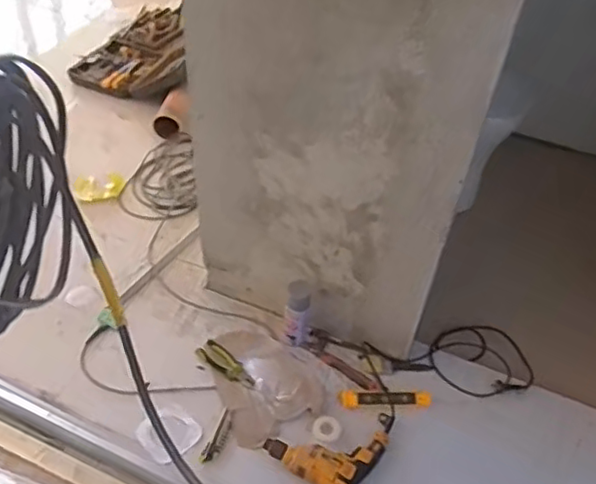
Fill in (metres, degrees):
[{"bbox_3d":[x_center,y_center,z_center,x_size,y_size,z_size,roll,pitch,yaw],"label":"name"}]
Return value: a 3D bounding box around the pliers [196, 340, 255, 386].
[{"bbox_3d":[-0.186,0.323,1.689,0.193,0.025,0.057,35,50,27],"label":"pliers"}]

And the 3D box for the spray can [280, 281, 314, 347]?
[{"bbox_3d":[-0.004,0.194,1.707,0.069,0.193,0.073,9,46,4],"label":"spray can"}]

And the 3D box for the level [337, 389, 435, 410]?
[{"bbox_3d":[0.230,0.404,1.658,0.239,0.028,0.046,3,43,-5],"label":"level"}]

